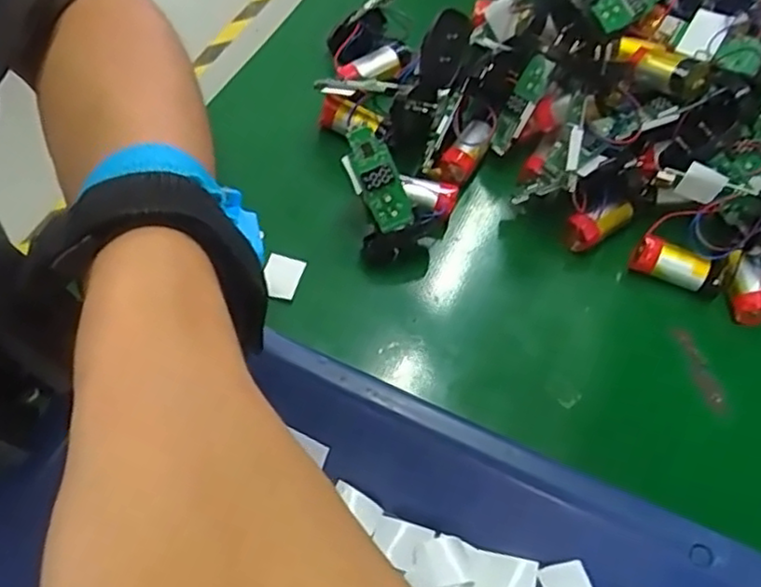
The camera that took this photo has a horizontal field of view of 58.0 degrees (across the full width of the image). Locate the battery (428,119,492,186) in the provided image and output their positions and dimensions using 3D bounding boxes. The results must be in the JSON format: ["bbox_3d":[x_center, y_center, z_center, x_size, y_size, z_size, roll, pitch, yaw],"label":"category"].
[{"bbox_3d":[0.039,-0.064,0.306,0.015,0.012,0.039,31,63,15],"label":"battery"}]

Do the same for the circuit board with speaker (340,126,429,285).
[{"bbox_3d":[0.003,-0.033,0.276,0.025,0.068,0.015,-27,31,-18],"label":"circuit board with speaker"}]

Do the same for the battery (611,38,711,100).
[{"bbox_3d":[0.116,-0.096,0.289,0.015,0.014,0.052,-18,41,-13],"label":"battery"}]

